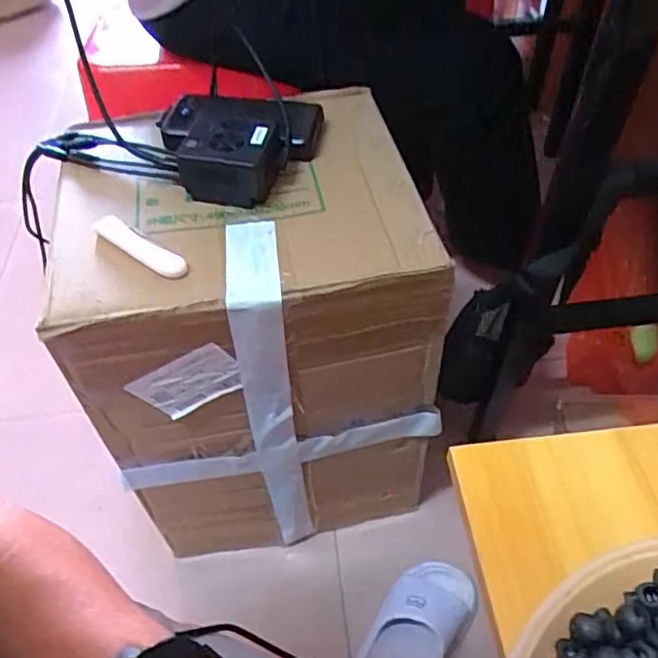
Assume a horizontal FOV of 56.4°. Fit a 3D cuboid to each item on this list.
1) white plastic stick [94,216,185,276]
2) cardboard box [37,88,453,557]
[{"bbox_3d":[-0.159,-0.070,0.518,0.094,0.013,0.021,25,56,23],"label":"white plastic stick"},{"bbox_3d":[-0.077,0.037,0.721,0.336,0.473,0.234,-15,51,-8],"label":"cardboard box"}]

